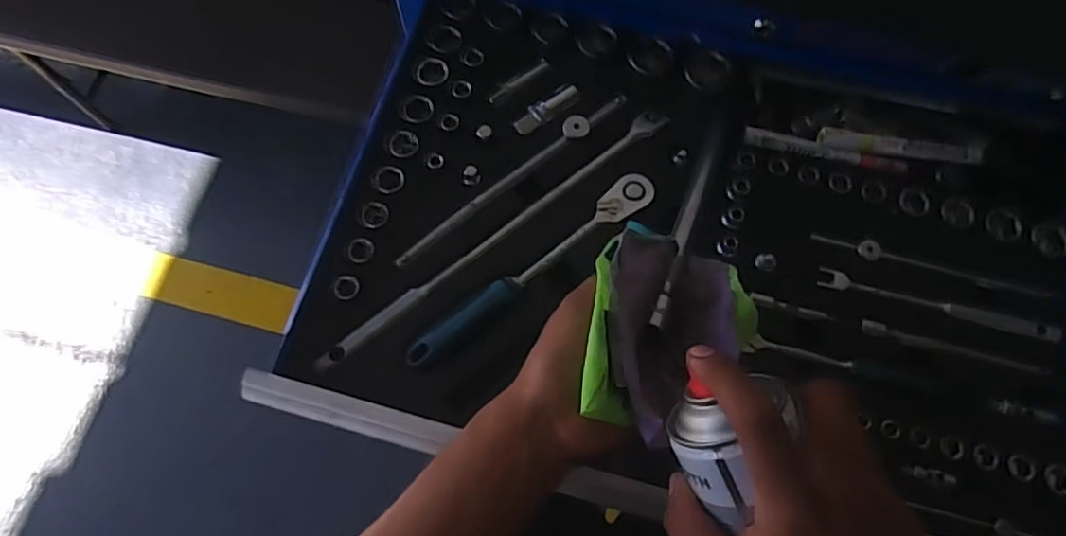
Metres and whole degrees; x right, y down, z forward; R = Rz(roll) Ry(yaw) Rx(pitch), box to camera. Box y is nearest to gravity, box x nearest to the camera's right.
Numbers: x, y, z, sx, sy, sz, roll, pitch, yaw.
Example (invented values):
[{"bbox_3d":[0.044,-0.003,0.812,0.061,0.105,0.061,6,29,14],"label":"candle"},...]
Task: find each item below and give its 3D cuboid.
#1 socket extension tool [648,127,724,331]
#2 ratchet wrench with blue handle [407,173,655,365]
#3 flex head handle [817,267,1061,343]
[{"bbox_3d":[0.113,-0.039,0.438,0.012,0.014,0.209,22,54,6],"label":"socket extension tool"},{"bbox_3d":[-0.001,-0.002,0.484,0.232,0.022,0.029,-34,75,-12],"label":"ratchet wrench with blue handle"},{"bbox_3d":[0.314,0.030,0.476,0.182,0.013,0.015,14,71,4],"label":"flex head handle"}]

